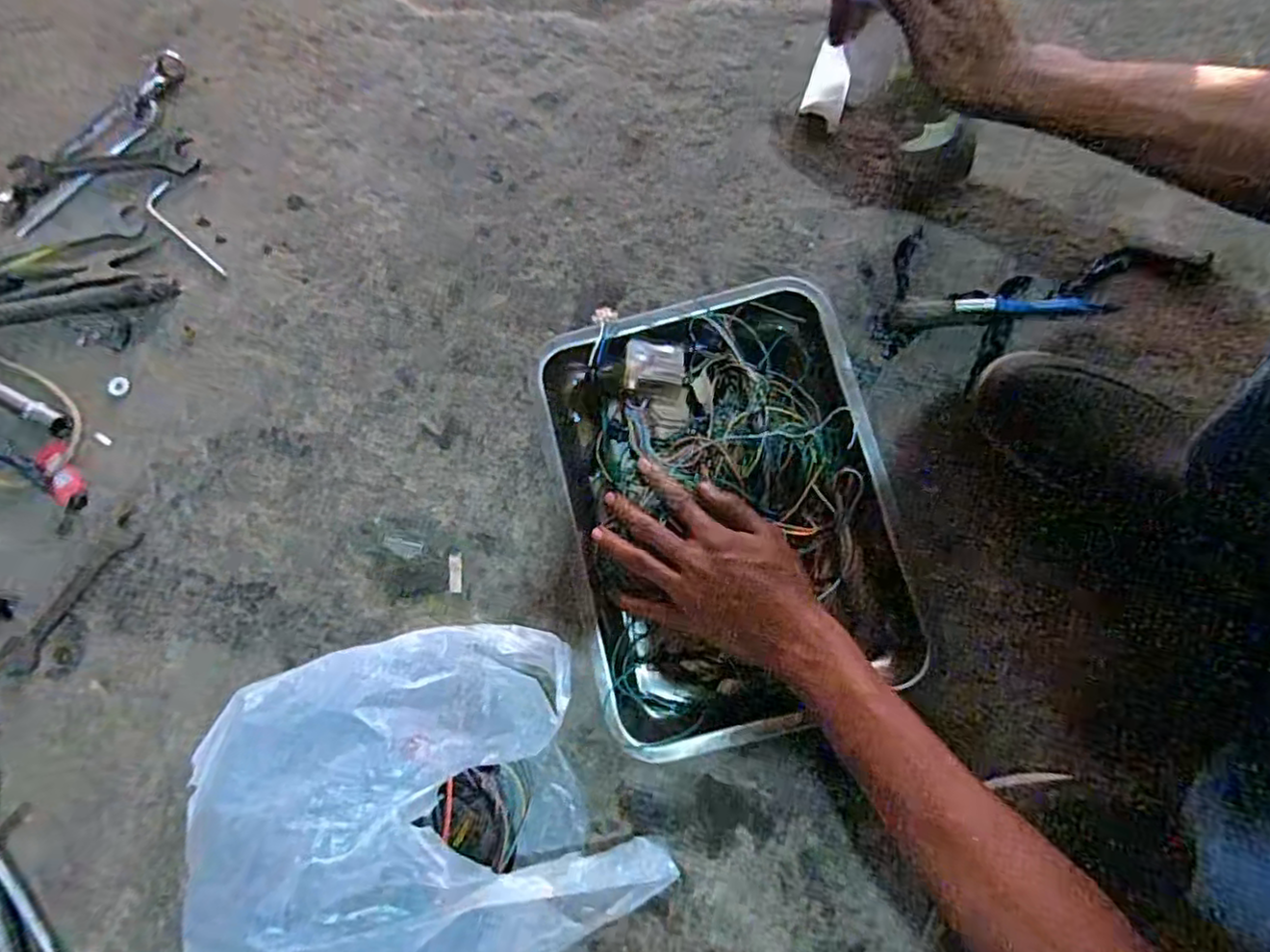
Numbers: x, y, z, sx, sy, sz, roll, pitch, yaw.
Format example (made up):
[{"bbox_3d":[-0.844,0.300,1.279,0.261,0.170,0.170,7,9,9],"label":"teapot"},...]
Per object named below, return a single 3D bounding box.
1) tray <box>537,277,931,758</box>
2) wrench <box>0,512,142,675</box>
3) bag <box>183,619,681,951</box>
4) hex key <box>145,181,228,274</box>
[{"bbox_3d":[0.080,0.024,0.553,0.268,0.057,0.346,-13,79,-1],"label":"tray"},{"bbox_3d":[-0.491,0.103,0.579,0.029,0.004,0.155,33,81,7],"label":"wrench"},{"bbox_3d":[-0.167,0.254,0.489,0.317,0.114,0.259,-21,80,0],"label":"bag"},{"bbox_3d":[-0.436,-0.235,0.644,0.029,0.004,0.119,-36,81,-6],"label":"hex key"}]

